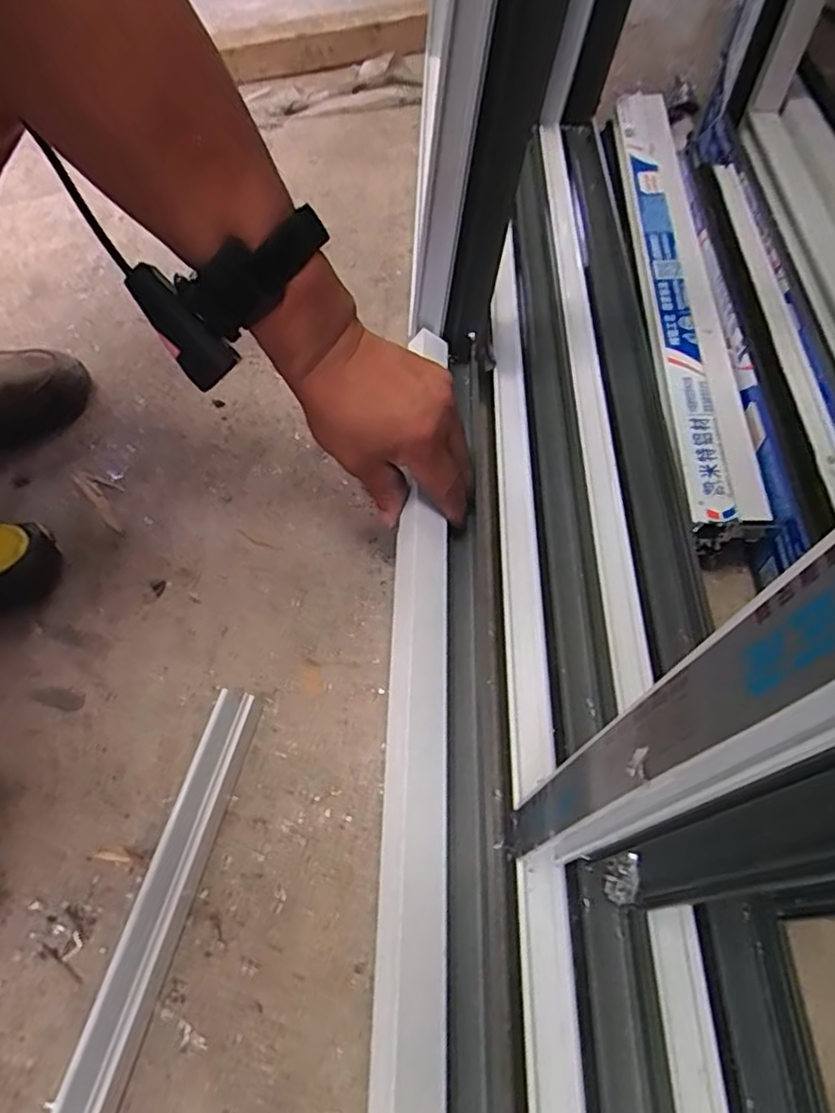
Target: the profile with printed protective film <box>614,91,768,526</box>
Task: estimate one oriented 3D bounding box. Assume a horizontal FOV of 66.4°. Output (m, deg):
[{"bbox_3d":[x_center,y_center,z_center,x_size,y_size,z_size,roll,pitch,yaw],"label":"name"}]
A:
[{"bbox_3d":[0.206,-0.249,0.529,0.056,0.042,0.635,-1,57,7],"label":"profile with printed protective film"}]

